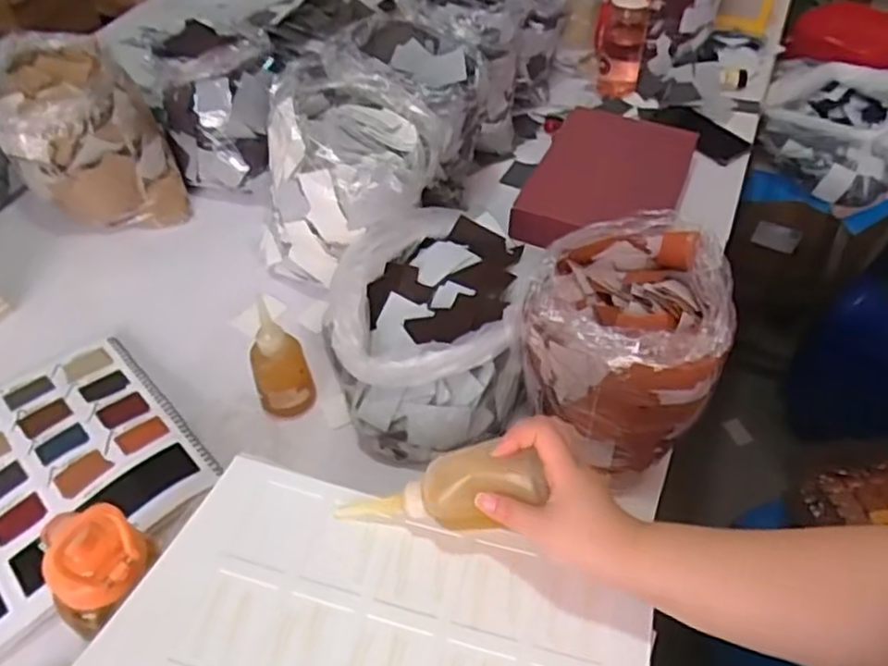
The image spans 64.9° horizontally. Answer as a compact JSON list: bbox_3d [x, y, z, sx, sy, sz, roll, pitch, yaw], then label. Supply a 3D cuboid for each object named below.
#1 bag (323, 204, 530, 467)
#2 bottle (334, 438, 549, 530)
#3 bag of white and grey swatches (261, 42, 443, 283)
[{"bbox_3d":[-0.027,-0.011,0.817,0.231,0.124,0.298,-1,49,0],"label":"bag"},{"bbox_3d":[-0.003,0.125,0.538,0.168,0.046,0.049,-22,41,29],"label":"bottle"},{"bbox_3d":[-0.109,-0.204,0.891,0.196,0.229,0.203,22,53,19],"label":"bag of white and grey swatches"}]

